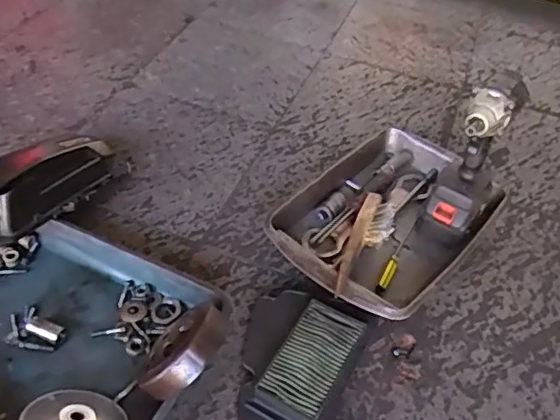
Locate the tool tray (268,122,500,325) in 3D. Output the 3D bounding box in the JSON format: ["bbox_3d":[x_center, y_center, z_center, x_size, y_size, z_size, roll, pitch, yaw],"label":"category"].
[{"bbox_3d":[0.164,0.004,0.893,0.233,0.072,0.363,34,52,24],"label":"tool tray"}]

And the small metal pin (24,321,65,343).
[{"bbox_3d":[-0.289,0.147,0.729,0.051,0.015,0.022,15,46,7],"label":"small metal pin"}]

